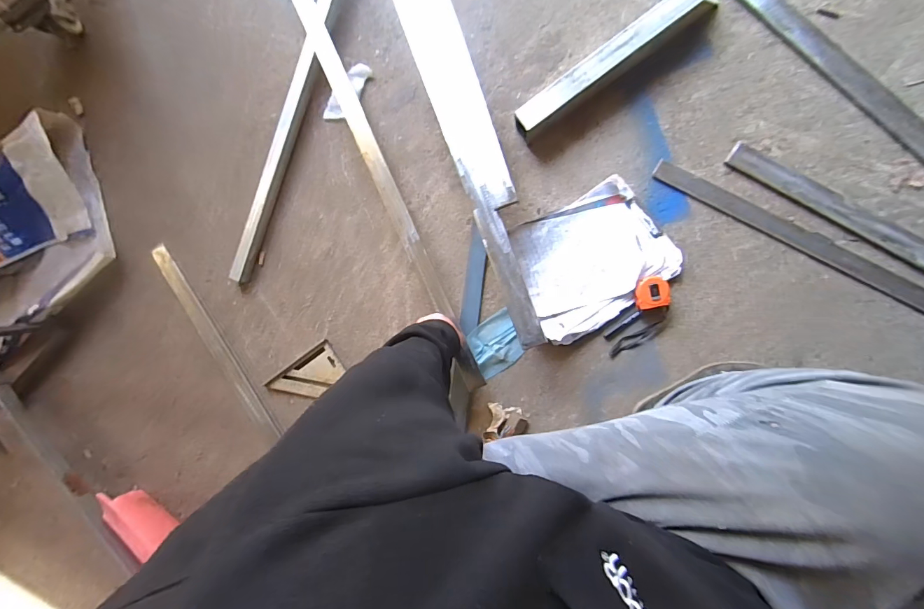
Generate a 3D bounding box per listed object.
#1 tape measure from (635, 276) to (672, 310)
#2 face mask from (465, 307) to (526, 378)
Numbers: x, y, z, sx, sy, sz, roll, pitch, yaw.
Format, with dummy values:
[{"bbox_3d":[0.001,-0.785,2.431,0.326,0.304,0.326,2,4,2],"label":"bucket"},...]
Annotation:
[{"bbox_3d":[0.374,-0.024,0.799,0.064,0.026,0.062,-8,88,7],"label":"tape measure"},{"bbox_3d":[0.071,0.083,0.858,0.102,0.027,0.115,-26,85,6],"label":"face mask"}]

